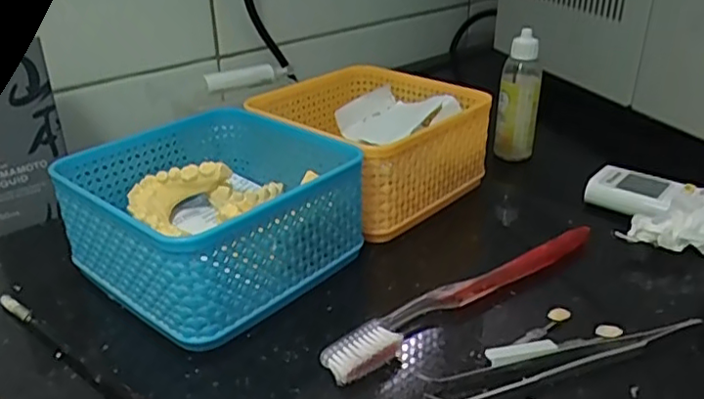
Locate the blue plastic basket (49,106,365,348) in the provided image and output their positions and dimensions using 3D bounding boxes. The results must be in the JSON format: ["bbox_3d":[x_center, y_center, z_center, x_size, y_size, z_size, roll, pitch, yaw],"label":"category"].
[{"bbox_3d":[-0.077,0.007,0.348,0.128,0.064,0.127,21,35,36],"label":"blue plastic basket"}]

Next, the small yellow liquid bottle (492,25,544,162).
[{"bbox_3d":[0.136,-0.083,0.502,0.032,0.105,0.028,6,29,14],"label":"small yellow liquid bottle"}]

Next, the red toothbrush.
[{"bbox_3d":[0.061,0.047,0.321,0.180,0.013,0.022,-20,33,-32],"label":"red toothbrush"}]

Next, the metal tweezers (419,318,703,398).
[{"bbox_3d":[0.097,0.072,0.276,0.133,0.010,0.018,-7,28,-10],"label":"metal tweezers"}]

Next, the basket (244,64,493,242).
[{"bbox_3d":[0.014,-0.040,0.432,0.120,0.066,0.132,-24,35,-36],"label":"basket"}]

